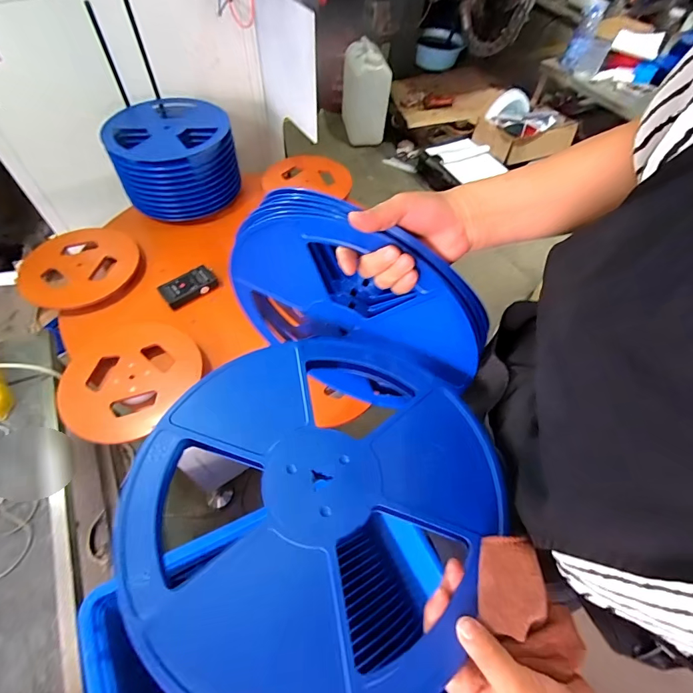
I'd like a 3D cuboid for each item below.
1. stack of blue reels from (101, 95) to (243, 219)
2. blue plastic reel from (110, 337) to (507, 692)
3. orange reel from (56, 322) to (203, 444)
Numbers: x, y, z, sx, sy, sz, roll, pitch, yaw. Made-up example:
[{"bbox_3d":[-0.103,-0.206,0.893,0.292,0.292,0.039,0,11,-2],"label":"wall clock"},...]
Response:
[{"bbox_3d":[-0.483,-0.540,1.099,0.315,0.191,0.314,-11,58,-11],"label":"stack of blue reels"},{"bbox_3d":[-0.026,0.114,0.340,0.294,0.034,0.330,28,59,14],"label":"blue plastic reel"},{"bbox_3d":[-0.453,0.062,0.805,0.259,0.042,0.286,23,58,11],"label":"orange reel"}]

